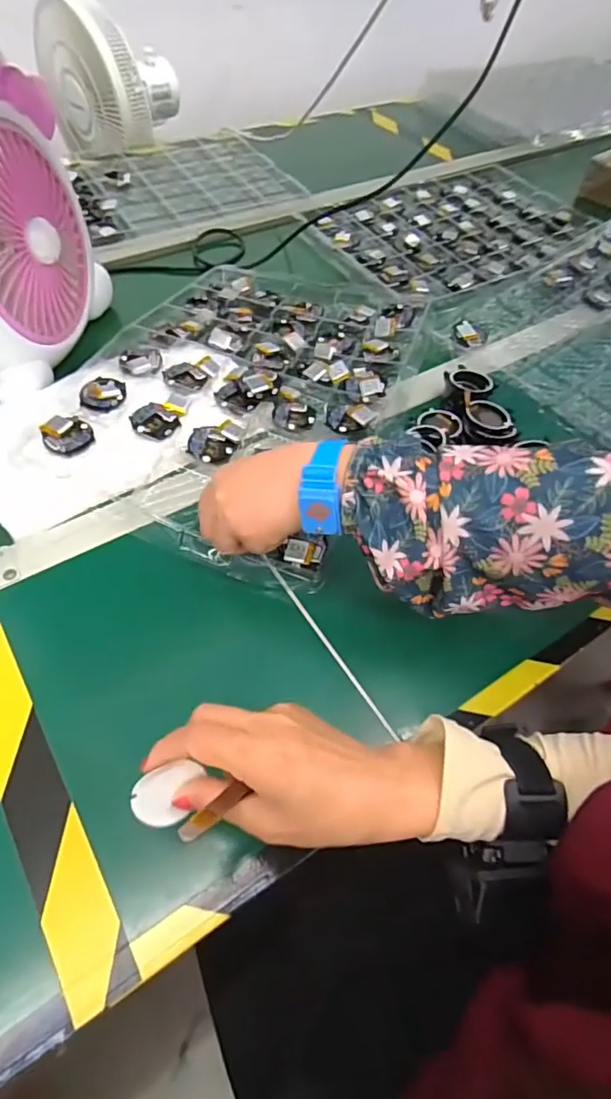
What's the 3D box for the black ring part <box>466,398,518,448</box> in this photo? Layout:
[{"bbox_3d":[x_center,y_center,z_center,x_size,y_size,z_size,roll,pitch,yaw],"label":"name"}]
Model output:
[{"bbox_3d":[0.184,-0.127,0.545,0.046,0.033,0.050,-11,58,-9],"label":"black ring part"}]

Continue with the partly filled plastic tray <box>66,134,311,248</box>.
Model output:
[{"bbox_3d":[-0.213,-0.605,0.875,0.351,0.015,0.304,-27,62,-17],"label":"partly filled plastic tray"}]

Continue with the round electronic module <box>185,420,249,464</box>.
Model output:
[{"bbox_3d":[-0.086,-0.105,0.513,0.046,0.011,0.052,17,58,9],"label":"round electronic module"}]

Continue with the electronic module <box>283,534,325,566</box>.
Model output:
[{"bbox_3d":[0.000,0.002,0.464,0.034,0.009,0.025,8,68,11],"label":"electronic module"}]

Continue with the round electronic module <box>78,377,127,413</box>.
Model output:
[{"bbox_3d":[-0.198,-0.155,0.520,0.042,0.010,0.046,1,57,-1],"label":"round electronic module"}]

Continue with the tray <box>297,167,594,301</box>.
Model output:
[{"bbox_3d":[0.236,-0.509,0.838,0.425,0.013,0.275,-27,61,-20],"label":"tray"}]

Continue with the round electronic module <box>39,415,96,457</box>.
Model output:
[{"bbox_3d":[-0.219,-0.107,0.488,0.041,0.009,0.044,1,57,-1],"label":"round electronic module"}]

